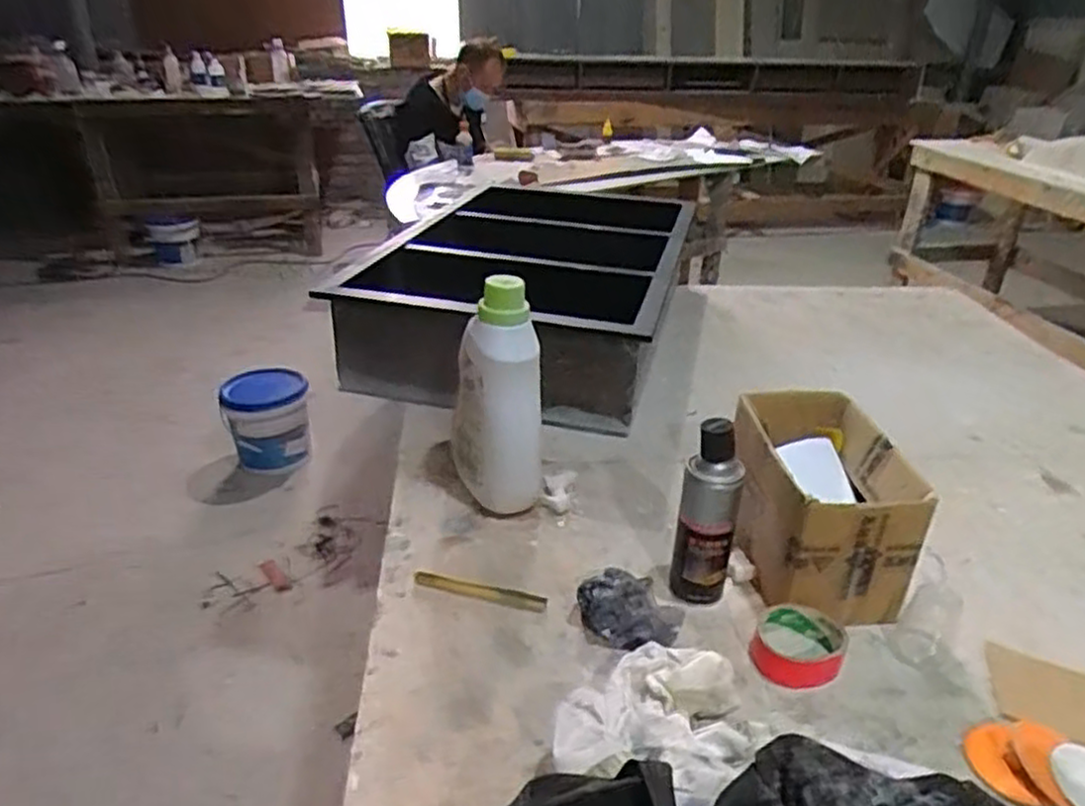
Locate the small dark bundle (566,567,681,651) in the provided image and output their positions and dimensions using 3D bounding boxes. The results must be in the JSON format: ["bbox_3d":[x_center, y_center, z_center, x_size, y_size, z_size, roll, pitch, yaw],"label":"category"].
[{"bbox_3d":[0.089,0.213,0.788,0.113,0.049,0.074,3,28,3],"label":"small dark bundle"}]

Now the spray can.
[{"bbox_3d":[0.169,0.112,0.784,0.060,0.193,0.057,8,28,12],"label":"spray can"}]

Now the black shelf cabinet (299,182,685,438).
[{"bbox_3d":[-0.012,-0.212,1.432,0.500,0.196,0.685,8,29,13],"label":"black shelf cabinet"}]

